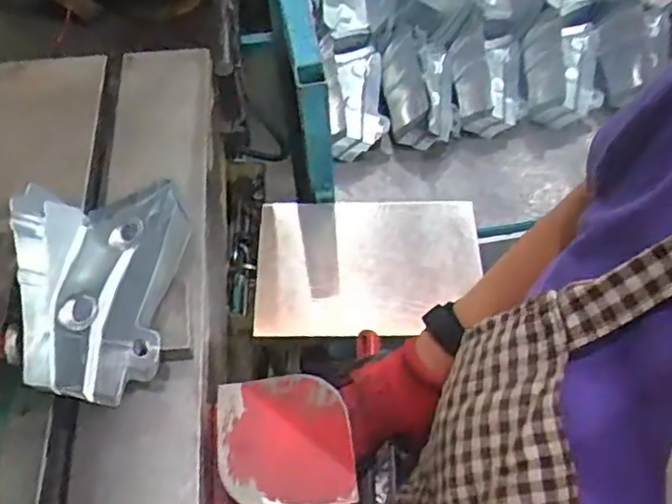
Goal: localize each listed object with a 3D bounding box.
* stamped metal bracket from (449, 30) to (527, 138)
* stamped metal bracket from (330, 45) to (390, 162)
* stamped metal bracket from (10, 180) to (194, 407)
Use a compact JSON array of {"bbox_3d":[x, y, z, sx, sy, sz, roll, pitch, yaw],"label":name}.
[{"bbox_3d":[0.311,-0.363,1.354,0.142,0.067,0.250,-3,56,0],"label":"stamped metal bracket"},{"bbox_3d":[0.034,-0.314,1.351,0.128,0.055,0.249,5,69,-25],"label":"stamped metal bracket"},{"bbox_3d":[-0.221,0.039,0.635,0.147,0.116,0.203,-6,56,-2],"label":"stamped metal bracket"}]

